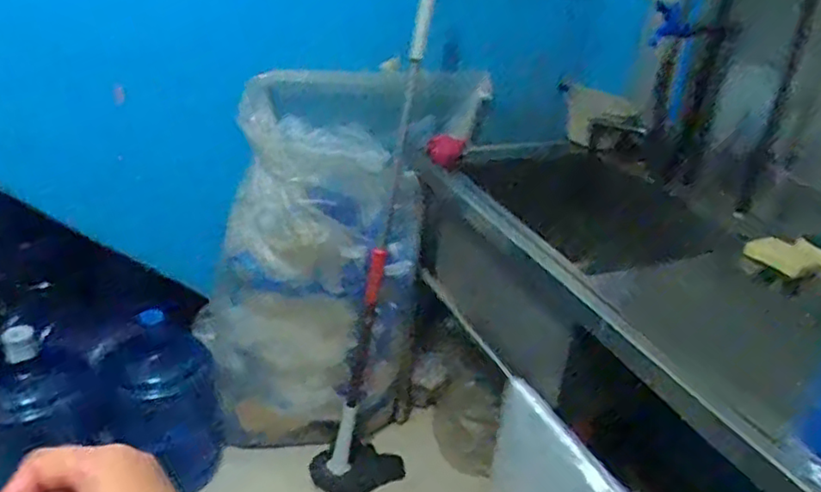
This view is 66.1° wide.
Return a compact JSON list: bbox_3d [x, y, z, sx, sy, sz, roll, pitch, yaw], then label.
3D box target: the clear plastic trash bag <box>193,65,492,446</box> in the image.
[{"bbox_3d":[-0.225,0.069,1.585,0.521,0.924,0.343,10,29,5],"label":"clear plastic trash bag"}]

